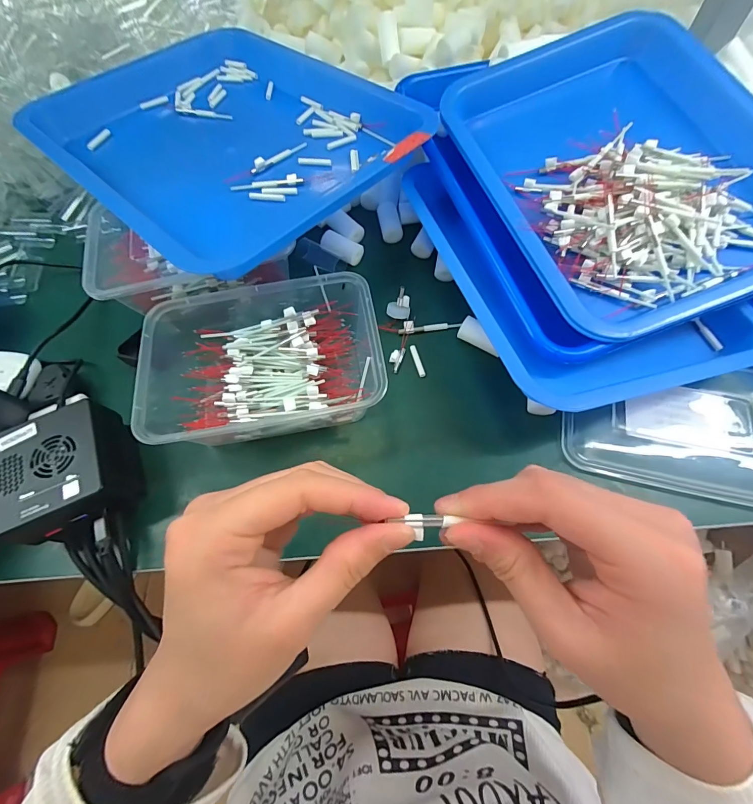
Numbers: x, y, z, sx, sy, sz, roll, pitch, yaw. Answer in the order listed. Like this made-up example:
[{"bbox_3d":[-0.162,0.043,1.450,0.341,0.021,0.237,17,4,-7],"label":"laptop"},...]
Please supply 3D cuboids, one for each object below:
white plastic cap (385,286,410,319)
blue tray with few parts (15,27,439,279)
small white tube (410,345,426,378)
[{"bbox_3d":[0.019,-0.088,0.334,0.020,0.020,0.019,-1,66,3],"label":"white plastic cap"},{"bbox_3d":[-0.145,-0.267,0.355,0.356,0.034,0.279,40,74,19],"label":"blue tray with few parts"},{"bbox_3d":[0.036,-0.036,0.322,0.006,0.004,0.031,-15,66,-3],"label":"small white tube"}]

